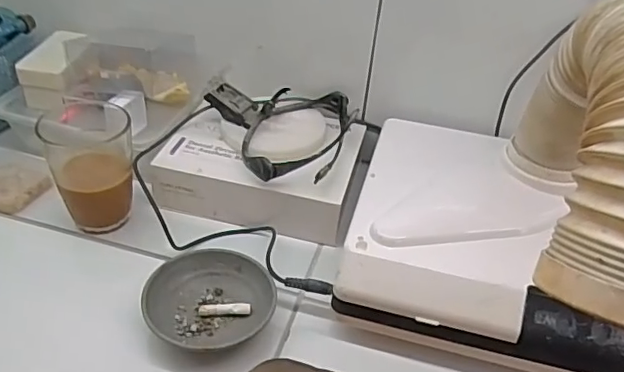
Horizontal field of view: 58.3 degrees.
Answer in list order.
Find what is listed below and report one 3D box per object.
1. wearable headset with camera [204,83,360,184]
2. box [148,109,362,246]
[{"bbox_3d":[-0.019,-0.047,0.486,0.128,0.037,0.119,-4,38,-13],"label":"wearable headset with camera"},{"bbox_3d":[-0.043,-0.020,0.504,0.167,0.056,0.119,10,38,6],"label":"box"}]

